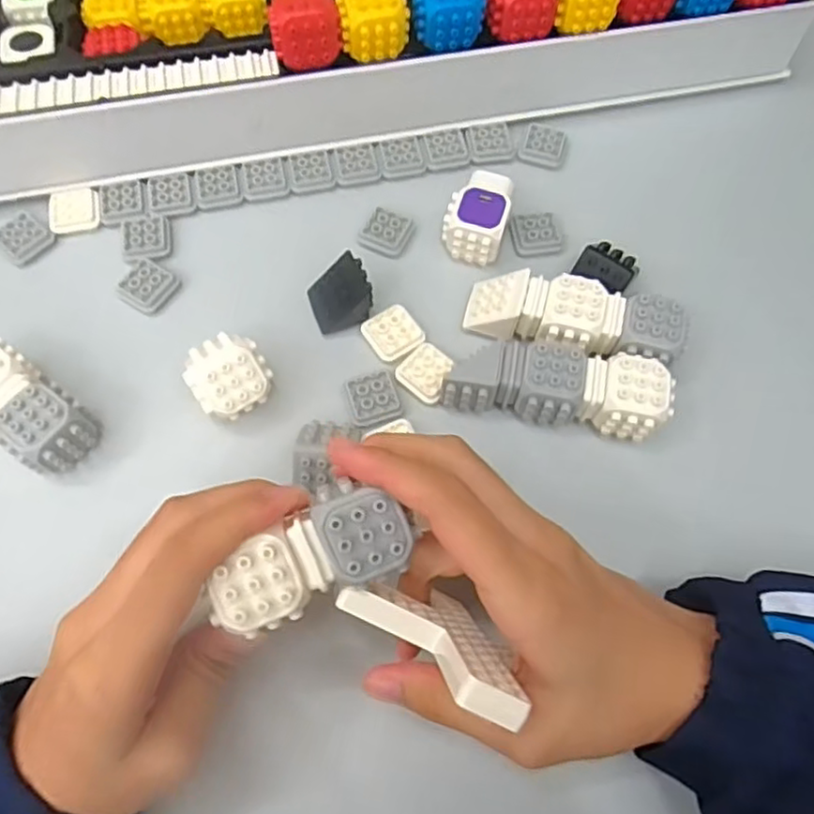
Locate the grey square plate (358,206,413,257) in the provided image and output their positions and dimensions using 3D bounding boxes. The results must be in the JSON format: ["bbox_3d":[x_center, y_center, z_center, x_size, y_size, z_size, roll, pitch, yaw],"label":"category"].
[{"bbox_3d":[-0.011,-0.102,0.385,0.025,0.006,0.026,26,69,10],"label":"grey square plate"}]

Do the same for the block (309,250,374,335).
[{"bbox_3d":[-0.036,-0.060,0.356,0.030,0.025,0.029,-22,69,-10],"label":"block"}]

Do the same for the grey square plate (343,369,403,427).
[{"bbox_3d":[-0.017,-0.005,0.342,0.026,0.004,0.027,-18,68,-8],"label":"grey square plate"}]

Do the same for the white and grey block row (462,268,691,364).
[{"bbox_3d":[0.087,-0.047,0.347,0.108,0.027,0.034,14,67,5],"label":"white and grey block row"}]

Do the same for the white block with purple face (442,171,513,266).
[{"bbox_3d":[0.041,-0.109,0.376,0.033,0.027,0.043,17,68,6],"label":"white block with purple face"}]

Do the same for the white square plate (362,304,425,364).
[{"bbox_3d":[-0.007,-0.040,0.359,0.027,0.005,0.029,-33,71,-14],"label":"white square plate"}]

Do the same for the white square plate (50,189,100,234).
[{"bbox_3d":[-0.194,-0.114,0.388,0.028,0.006,0.024,-9,67,-5],"label":"white square plate"}]

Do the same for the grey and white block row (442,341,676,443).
[{"bbox_3d":[0.074,-0.010,0.332,0.106,0.030,0.033,10,67,3],"label":"grey and white block row"}]

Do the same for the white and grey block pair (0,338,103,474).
[{"bbox_3d":[-0.187,0.000,0.324,0.071,0.032,0.036,35,71,13],"label":"white and grey block pair"}]

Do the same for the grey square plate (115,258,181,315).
[{"bbox_3d":[-0.144,-0.067,0.370,0.027,0.006,0.028,32,70,12],"label":"grey square plate"}]

